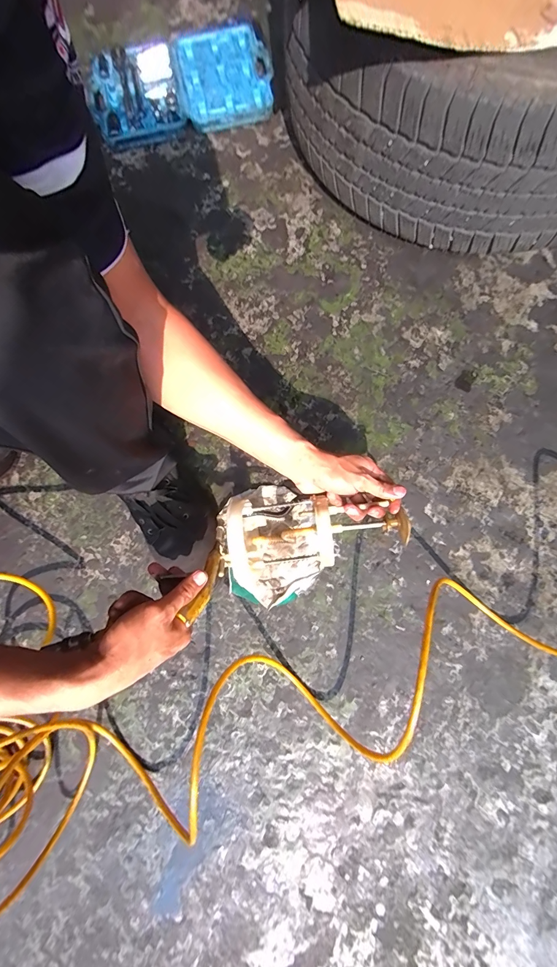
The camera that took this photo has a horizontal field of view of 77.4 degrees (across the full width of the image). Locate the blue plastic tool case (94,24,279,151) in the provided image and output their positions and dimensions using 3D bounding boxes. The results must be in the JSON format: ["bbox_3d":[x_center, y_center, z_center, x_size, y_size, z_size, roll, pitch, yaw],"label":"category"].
[{"bbox_3d":[-0.208,-0.850,0.738,0.376,0.038,0.279,-14,79,-2],"label":"blue plastic tool case"}]

